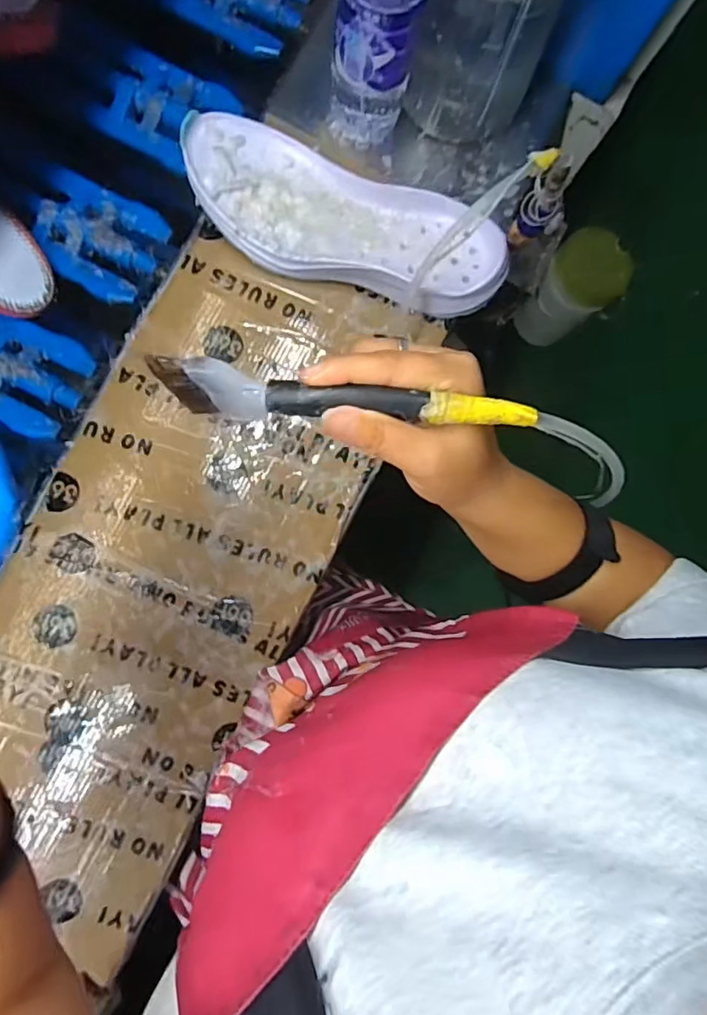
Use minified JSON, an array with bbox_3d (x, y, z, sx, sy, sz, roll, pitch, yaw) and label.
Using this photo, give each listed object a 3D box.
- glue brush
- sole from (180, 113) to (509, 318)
[{"bbox_3d":[-0.004,-0.050,0.263,0.171,0.027,0.018,5,83,2],"label":"glue brush"},{"bbox_3d":[-0.008,-0.238,0.484,0.276,0.054,0.108,19,81,-4],"label":"sole"}]

